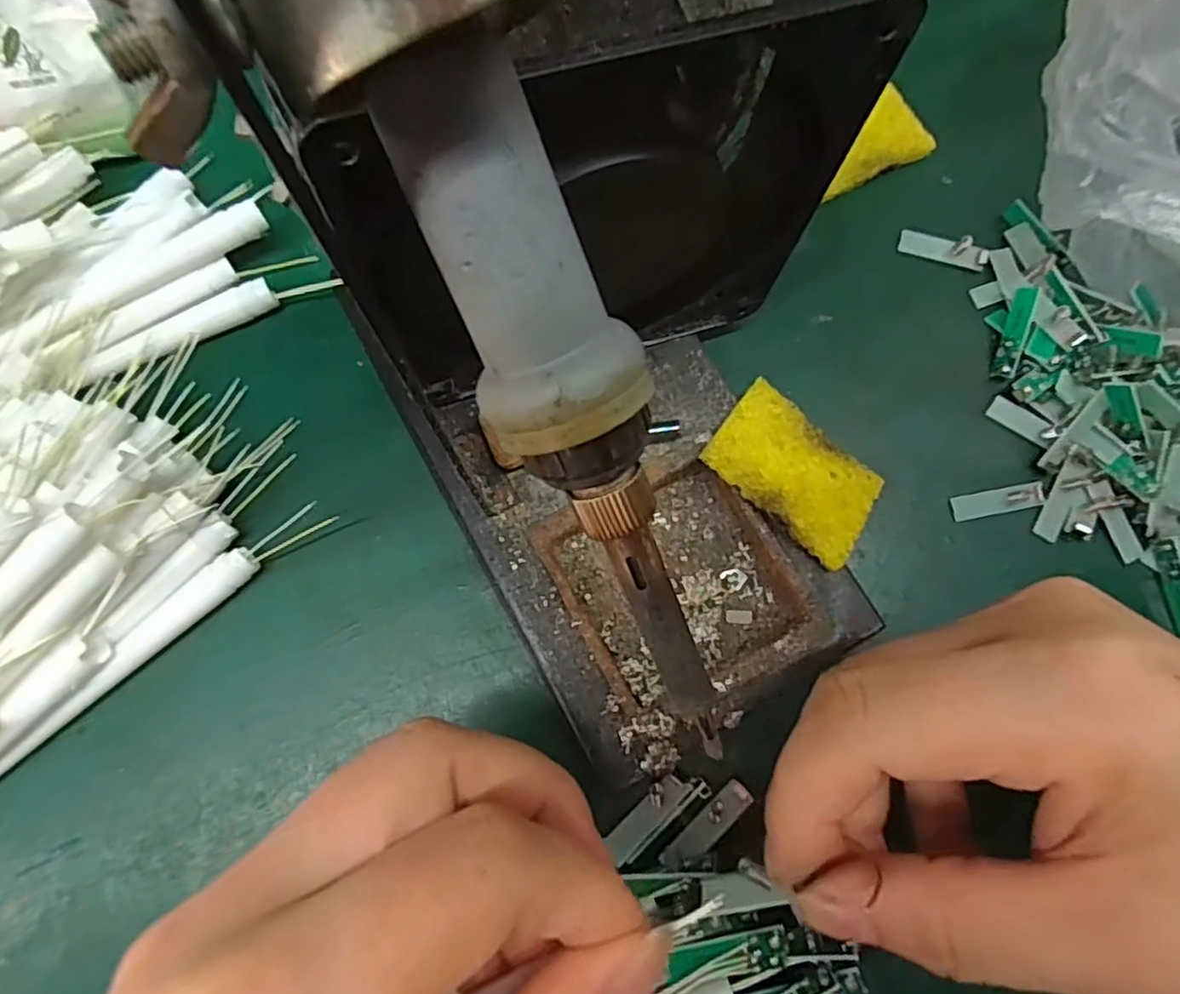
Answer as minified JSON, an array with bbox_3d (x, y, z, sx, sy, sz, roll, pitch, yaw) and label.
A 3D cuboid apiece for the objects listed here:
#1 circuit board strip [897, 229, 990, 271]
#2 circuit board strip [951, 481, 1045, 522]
[{"bbox_3d":[0.134,-0.095,0.256,0.033,0.010,0.008,18,76,2],"label":"circuit board strip"},{"bbox_3d":[0.141,0.001,0.234,0.031,0.004,0.008,-12,79,5],"label":"circuit board strip"}]

